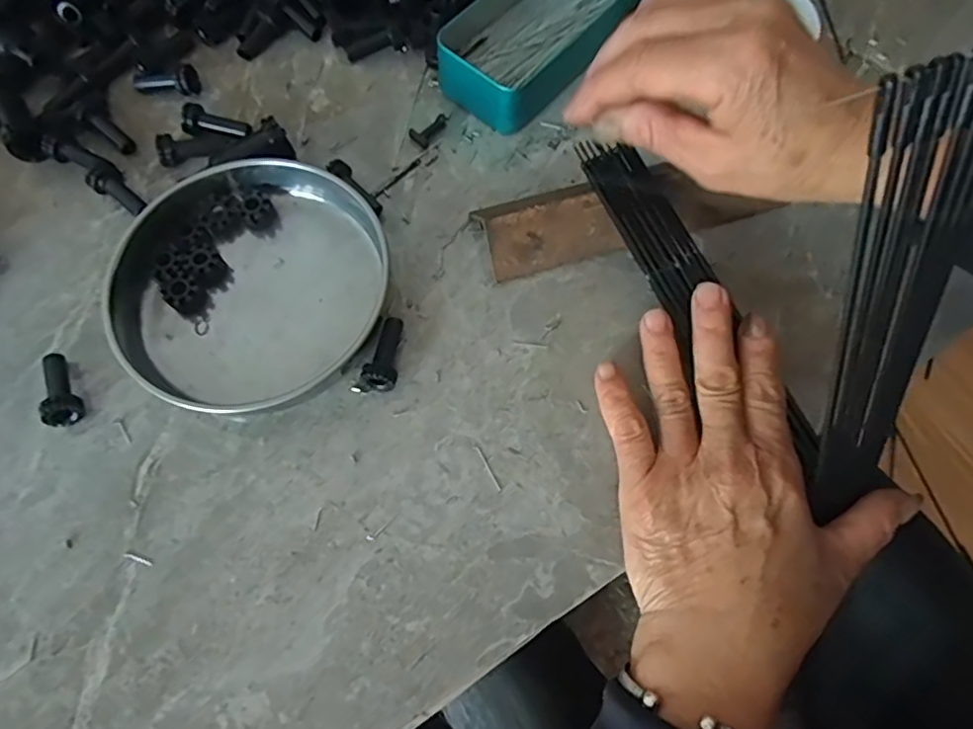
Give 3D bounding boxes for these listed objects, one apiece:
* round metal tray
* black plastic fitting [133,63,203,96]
[{"bbox_3d":[-0.125,-0.044,0.320,0.134,0.028,0.137,0,68,0],"label":"round metal tray"},{"bbox_3d":[-0.201,-0.177,0.378,0.044,0.015,0.017,7,68,16],"label":"black plastic fitting"}]

